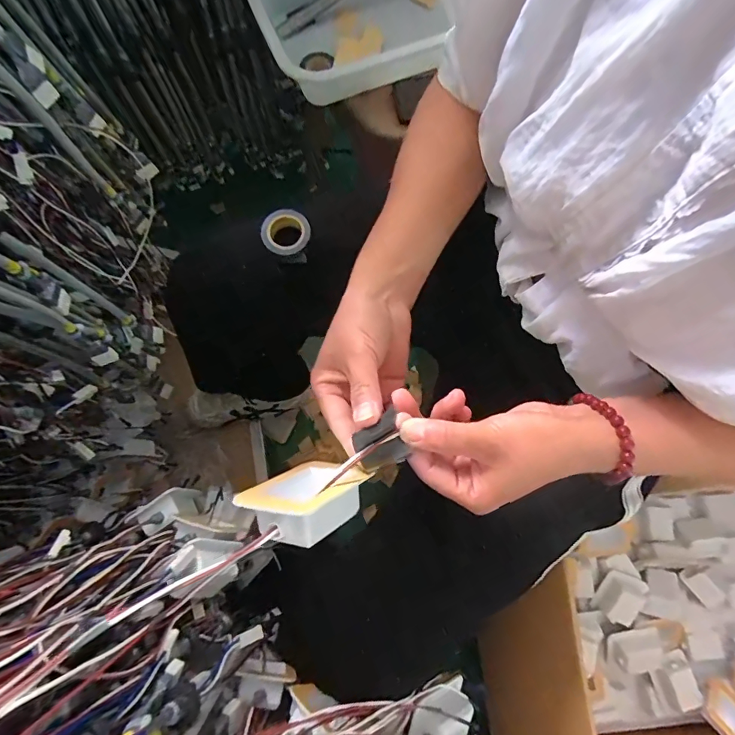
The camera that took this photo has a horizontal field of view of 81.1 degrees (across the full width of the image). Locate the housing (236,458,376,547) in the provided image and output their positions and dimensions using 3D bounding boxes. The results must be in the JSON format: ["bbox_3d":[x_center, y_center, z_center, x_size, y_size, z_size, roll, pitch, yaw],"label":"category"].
[{"bbox_3d":[-0.042,0.087,0.277,0.069,0.059,0.034,-13,98,-39],"label":"housing"}]

